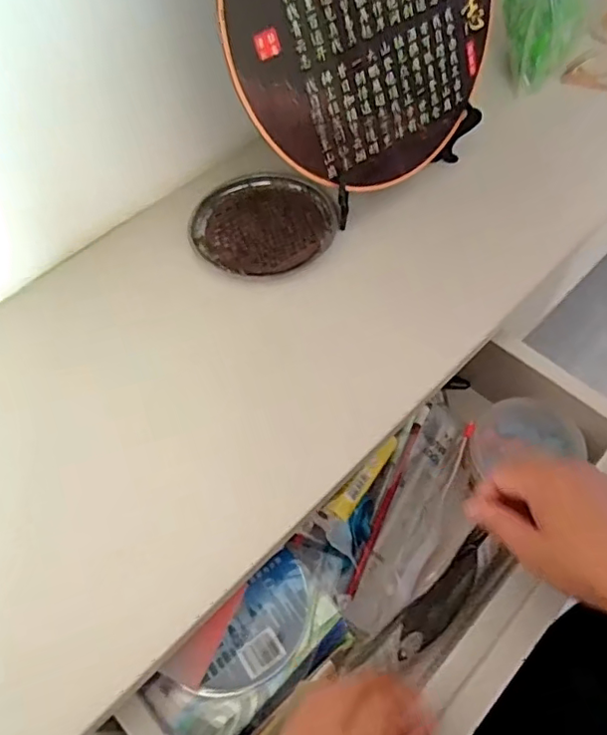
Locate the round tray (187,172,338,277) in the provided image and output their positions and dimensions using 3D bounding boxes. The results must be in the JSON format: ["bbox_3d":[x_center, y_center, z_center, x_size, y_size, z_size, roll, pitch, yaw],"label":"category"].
[{"bbox_3d":[-0.043,-0.152,0.583,0.145,0.015,0.133,-2,59,3],"label":"round tray"}]

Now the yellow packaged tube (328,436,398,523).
[{"bbox_3d":[0.059,0.099,0.506,0.017,0.017,0.091,37,67,23],"label":"yellow packaged tube"}]

